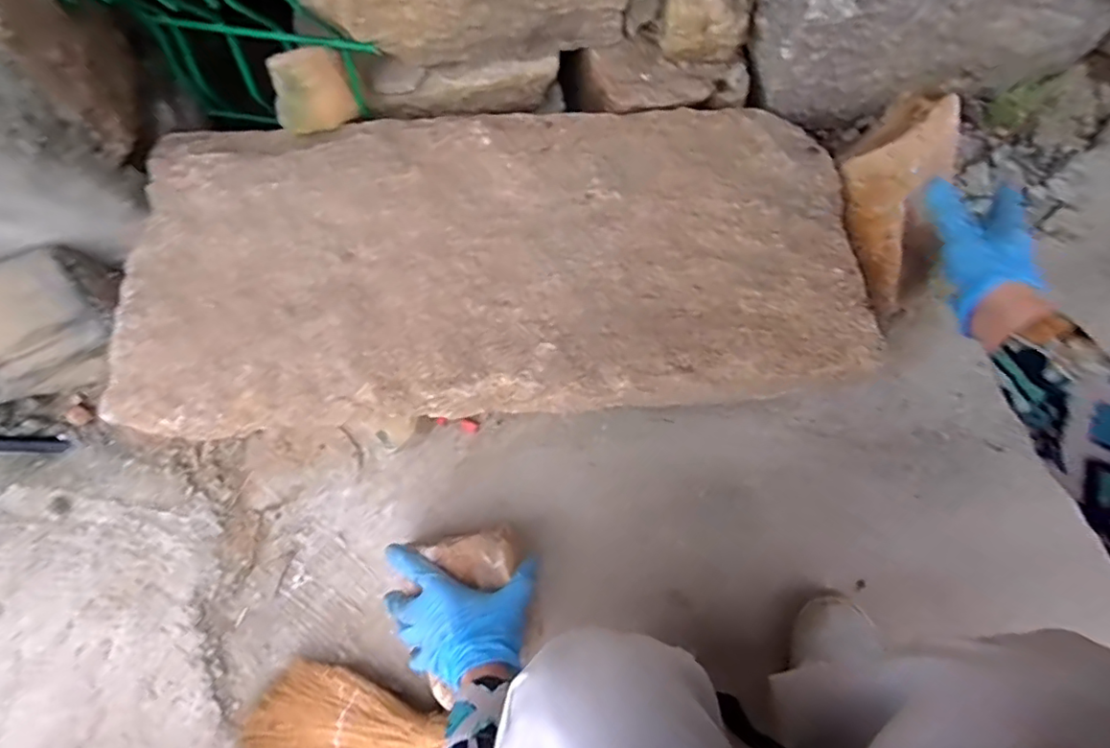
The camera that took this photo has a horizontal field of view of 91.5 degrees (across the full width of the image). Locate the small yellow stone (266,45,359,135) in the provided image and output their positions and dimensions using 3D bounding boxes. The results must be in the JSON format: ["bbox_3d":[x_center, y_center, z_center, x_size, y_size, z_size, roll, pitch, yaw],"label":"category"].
[{"bbox_3d":[-0.215,-0.248,0.477,0.071,0.059,0.043,-23,77,-9],"label":"small yellow stone"}]

